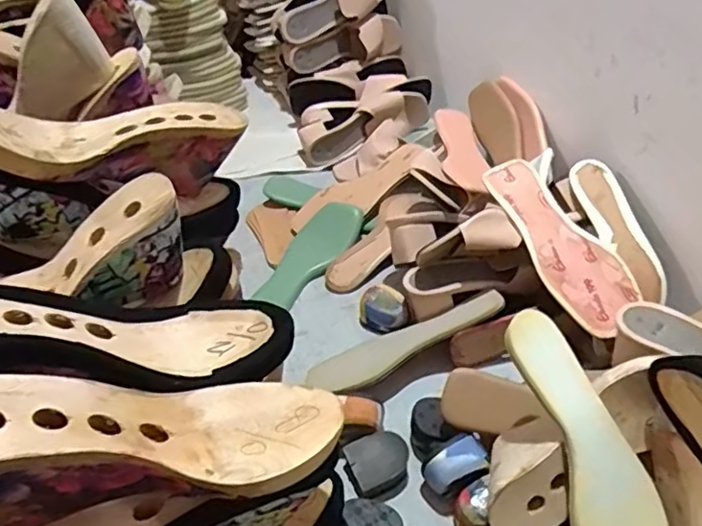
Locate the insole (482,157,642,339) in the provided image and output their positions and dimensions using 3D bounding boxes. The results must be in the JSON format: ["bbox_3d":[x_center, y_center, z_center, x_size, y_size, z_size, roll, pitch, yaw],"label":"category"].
[{"bbox_3d":[0.233,-0.028,0.681,0.080,0.025,0.234,-20,61,-16],"label":"insole"}]

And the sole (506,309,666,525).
[{"bbox_3d":[0.191,0.155,0.483,0.072,0.014,0.242,-16,74,-12],"label":"sole"}]

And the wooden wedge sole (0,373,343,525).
[{"bbox_3d":[-0.124,0.111,0.361,0.231,0.083,0.080,8,30,-37],"label":"wooden wedge sole"}]

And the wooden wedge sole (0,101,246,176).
[{"bbox_3d":[-0.221,-0.118,0.545,0.244,0.081,0.080,-14,40,-28],"label":"wooden wedge sole"}]

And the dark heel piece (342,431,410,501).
[{"bbox_3d":[0.028,0.203,0.605,0.063,0.020,0.059,-20,43,-16],"label":"dark heel piece"}]

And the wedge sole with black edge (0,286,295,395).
[{"bbox_3d":[-0.167,0.050,0.418,0.248,0.062,0.094,7,32,-32],"label":"wedge sole with black edge"}]

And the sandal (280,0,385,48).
[{"bbox_3d":[-0.019,-0.472,1.102,0.239,0.093,0.073,-33,43,5],"label":"sandal"}]

